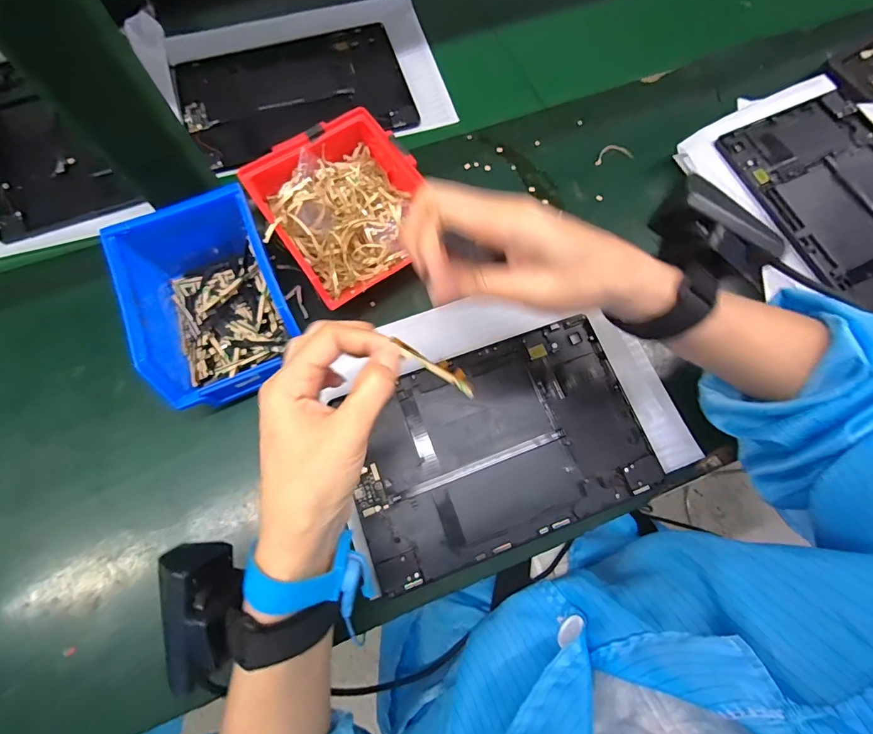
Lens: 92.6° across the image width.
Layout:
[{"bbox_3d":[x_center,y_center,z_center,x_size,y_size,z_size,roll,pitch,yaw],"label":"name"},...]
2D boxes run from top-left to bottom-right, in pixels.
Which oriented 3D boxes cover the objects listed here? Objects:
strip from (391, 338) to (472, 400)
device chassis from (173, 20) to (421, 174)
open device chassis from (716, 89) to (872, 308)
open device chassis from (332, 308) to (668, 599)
[{"bbox_3d":[-0.001,-0.001,0.239,0.054,0.006,0.011,32,74,-9],"label":"strip"},{"bbox_3d":[-0.152,-0.297,0.452,0.233,0.009,0.158,-17,74,-7],"label":"device chassis"},{"bbox_3d":[0.392,-0.149,0.392,0.167,0.014,0.237,-27,75,-9],"label":"open device chassis"},{"bbox_3d":[0.048,0.061,0.338,0.233,0.008,0.151,-20,74,-7],"label":"open device chassis"}]

